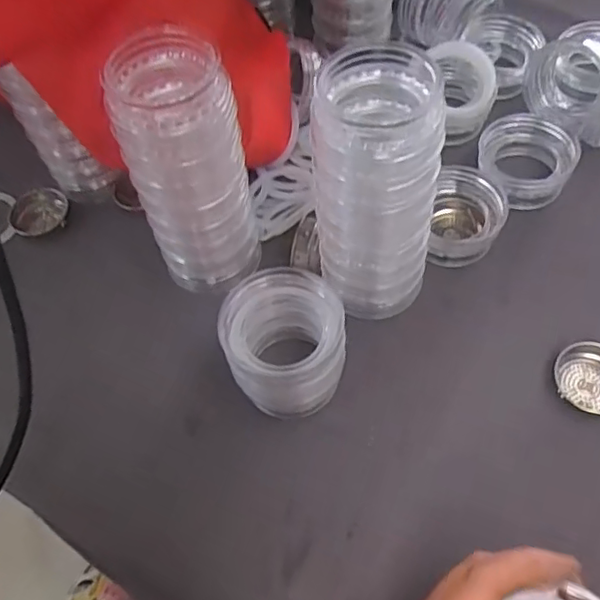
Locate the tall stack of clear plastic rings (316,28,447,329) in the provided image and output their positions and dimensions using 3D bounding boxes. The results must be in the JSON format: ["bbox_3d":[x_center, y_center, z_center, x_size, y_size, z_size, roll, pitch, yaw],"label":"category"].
[{"bbox_3d":[0.046,-0.061,0.352,0.065,0.168,0.064,7,59,8],"label":"tall stack of clear plastic rings"}]

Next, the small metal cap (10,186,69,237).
[{"bbox_3d":[-0.203,-0.069,0.465,0.045,0.014,0.039,11,76,14],"label":"small metal cap"}]

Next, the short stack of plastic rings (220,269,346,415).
[{"bbox_3d":[-0.008,0.027,0.359,0.067,0.073,0.065,-2,58,3],"label":"short stack of plastic rings"}]

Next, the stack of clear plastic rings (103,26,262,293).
[{"bbox_3d":[-0.068,-0.076,0.375,0.068,0.167,0.054,-19,59,-7],"label":"stack of clear plastic rings"}]

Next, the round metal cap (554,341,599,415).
[{"bbox_3d":[0.176,0.047,0.359,0.045,0.015,0.035,27,64,19],"label":"round metal cap"}]

